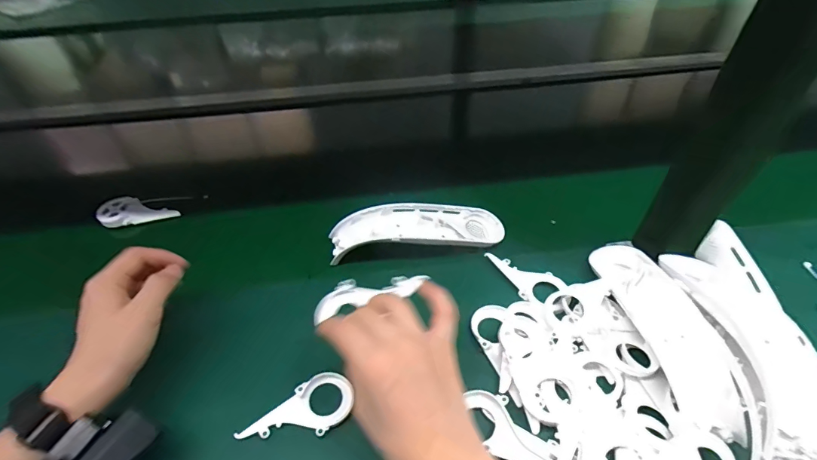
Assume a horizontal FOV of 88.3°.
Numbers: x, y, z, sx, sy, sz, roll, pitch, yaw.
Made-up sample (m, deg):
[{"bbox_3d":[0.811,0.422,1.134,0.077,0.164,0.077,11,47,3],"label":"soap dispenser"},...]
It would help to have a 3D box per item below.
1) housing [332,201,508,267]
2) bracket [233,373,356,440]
[{"bbox_3d":[0.011,-0.005,0.479,0.195,0.039,0.058,-6,46,-4],"label":"housing"},{"bbox_3d":[-0.088,0.155,0.347,0.091,0.007,0.046,-32,53,-26],"label":"bracket"}]

